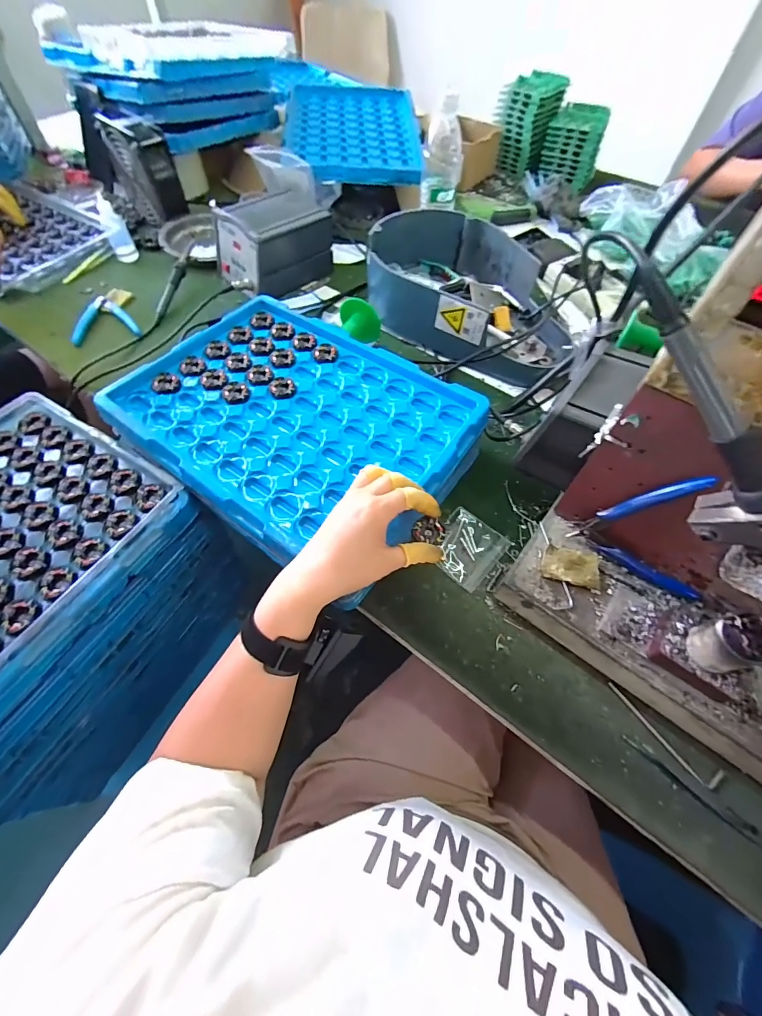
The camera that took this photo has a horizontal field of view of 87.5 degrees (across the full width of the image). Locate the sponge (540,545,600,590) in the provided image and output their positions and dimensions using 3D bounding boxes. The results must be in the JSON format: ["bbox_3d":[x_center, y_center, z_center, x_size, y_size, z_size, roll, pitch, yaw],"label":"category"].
[{"bbox_3d":[0.179,0.056,0.376,0.050,0.012,0.033,11,61,6],"label":"sponge"}]

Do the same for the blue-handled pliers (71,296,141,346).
[{"bbox_3d":[-0.444,-0.298,0.630,0.089,0.021,0.118,-28,64,-15],"label":"blue-handled pliers"}]

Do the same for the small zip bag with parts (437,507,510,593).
[{"bbox_3d":[0.095,0.044,0.445,0.070,0.005,0.079,39,67,20],"label":"small zip bag with parts"}]

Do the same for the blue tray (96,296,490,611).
[{"bbox_3d":[-0.098,-0.102,0.473,0.381,0.058,0.277,34,65,17],"label":"blue tray"}]

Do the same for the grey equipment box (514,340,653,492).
[{"bbox_3d":[0.204,-0.091,0.404,0.060,0.108,0.120,38,67,19],"label":"grey equipment box"}]

